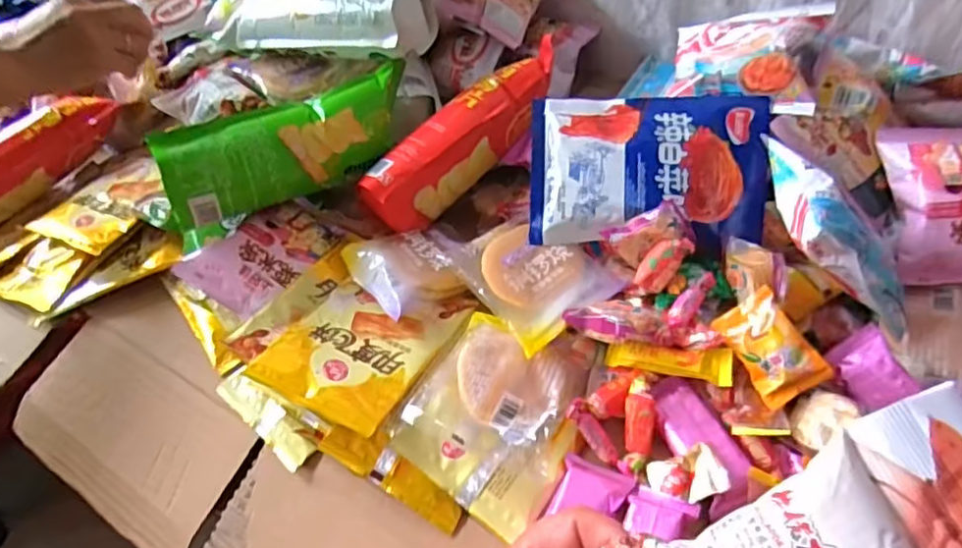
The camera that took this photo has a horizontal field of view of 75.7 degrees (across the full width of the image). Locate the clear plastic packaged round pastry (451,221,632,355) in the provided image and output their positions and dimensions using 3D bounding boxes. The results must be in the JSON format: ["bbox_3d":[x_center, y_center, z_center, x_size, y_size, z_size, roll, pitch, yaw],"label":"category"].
[{"bbox_3d":[0.042,-0.001,0.468,0.100,0.021,0.098,-32,52,-21],"label":"clear plastic packaged round pastry"}]

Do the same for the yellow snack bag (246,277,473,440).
[{"bbox_3d":[-0.083,0.040,0.450,0.108,0.015,0.141,18,52,21],"label":"yellow snack bag"}]

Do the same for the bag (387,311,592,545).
[{"bbox_3d":[0.009,0.093,0.419,0.106,0.023,0.124,29,68,14],"label":"bag"}]

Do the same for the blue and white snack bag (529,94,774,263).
[{"bbox_3d":[0.127,-0.077,0.475,0.175,0.032,0.120,2,82,6],"label":"blue and white snack bag"}]

